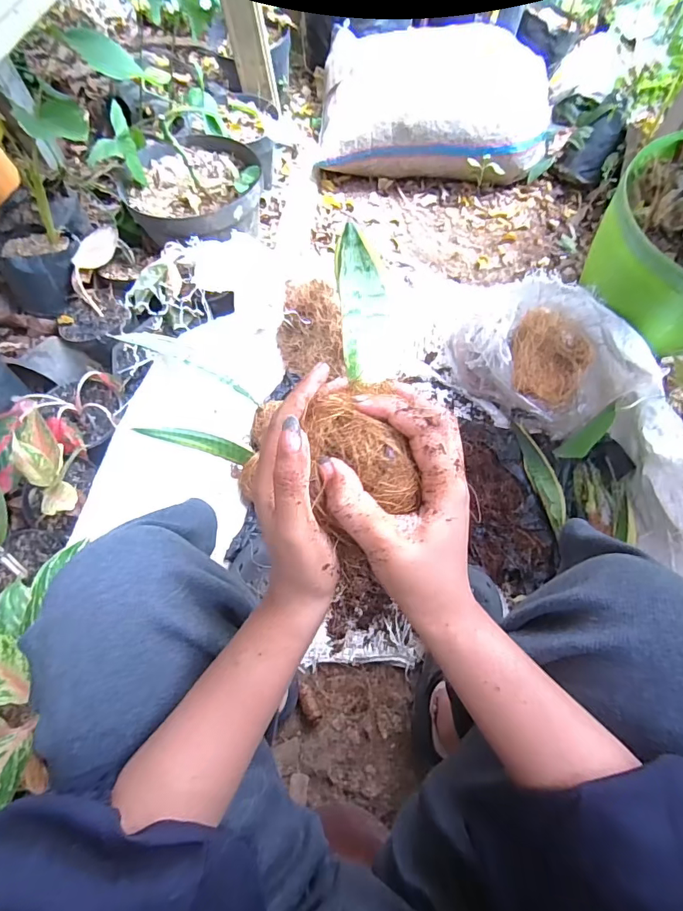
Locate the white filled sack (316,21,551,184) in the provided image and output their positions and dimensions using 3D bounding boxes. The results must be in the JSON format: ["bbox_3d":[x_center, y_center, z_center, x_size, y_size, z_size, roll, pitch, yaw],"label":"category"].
[{"bbox_3d":[0.237,-0.903,1.145,0.570,0.201,0.337,0,65,2],"label":"white filled sack"}]

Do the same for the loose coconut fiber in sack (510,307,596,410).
[{"bbox_3d":[0.384,-0.188,0.811,0.149,0.117,0.164,27,69,14],"label":"loose coconut fiber in sack"}]

